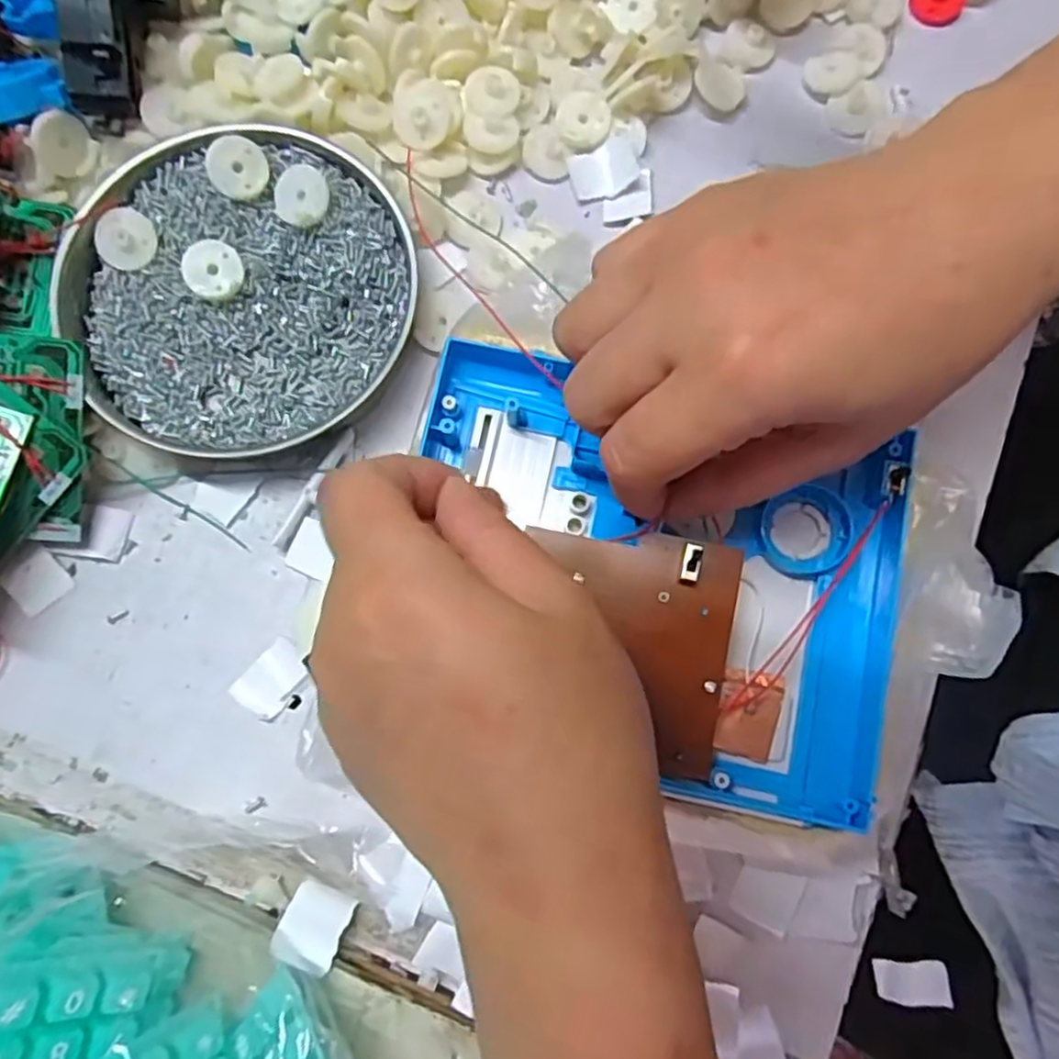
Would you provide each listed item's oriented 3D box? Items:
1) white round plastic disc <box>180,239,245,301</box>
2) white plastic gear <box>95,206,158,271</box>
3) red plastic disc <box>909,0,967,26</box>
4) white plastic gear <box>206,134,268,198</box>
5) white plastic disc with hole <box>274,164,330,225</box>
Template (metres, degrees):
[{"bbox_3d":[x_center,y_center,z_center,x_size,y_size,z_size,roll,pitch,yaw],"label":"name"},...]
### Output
[{"bbox_3d":[-0.127,-0.104,0.291,0.023,0.006,0.023,0,79,0],"label":"white round plastic disc"},{"bbox_3d":[-0.160,-0.116,0.290,0.020,0.009,0.023,41,82,7],"label":"white plastic gear"},{"bbox_3d":[0.181,-0.235,0.325,0.023,0.006,0.019,30,110,5],"label":"red plastic disc"},{"bbox_3d":[-0.117,-0.145,0.290,0.023,0.006,0.024,0,79,0],"label":"white plastic gear"},{"bbox_3d":[-0.091,-0.133,0.291,0.022,0.007,0.022,0,79,0],"label":"white plastic disc with hole"}]

